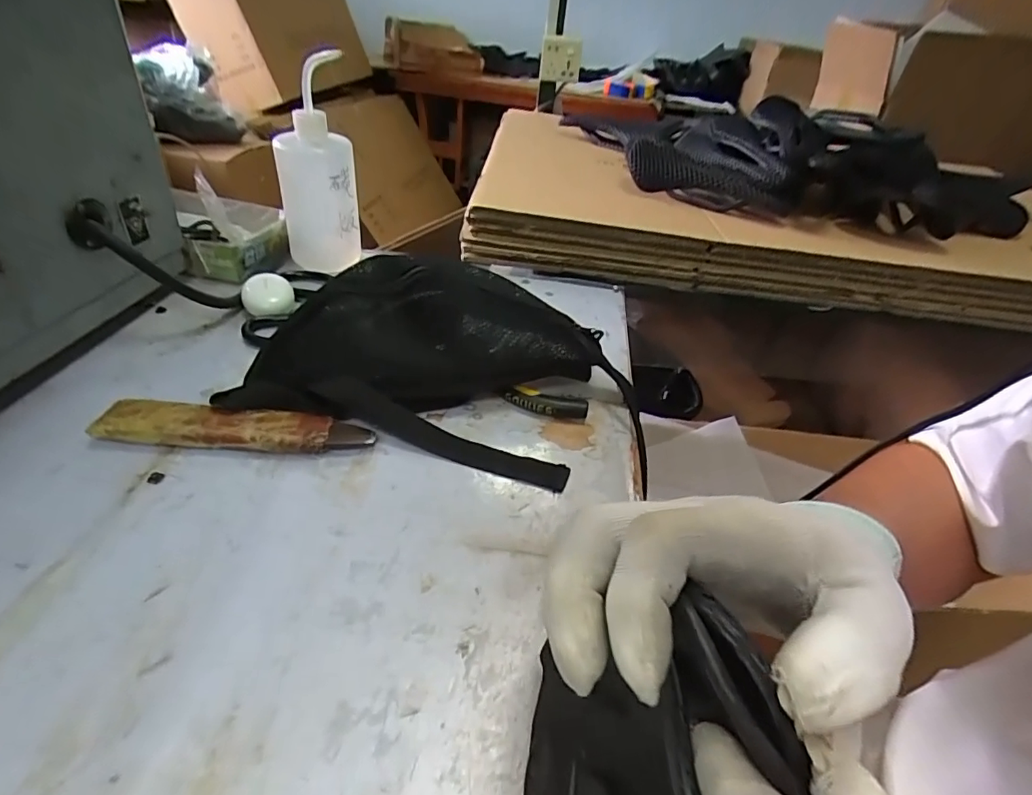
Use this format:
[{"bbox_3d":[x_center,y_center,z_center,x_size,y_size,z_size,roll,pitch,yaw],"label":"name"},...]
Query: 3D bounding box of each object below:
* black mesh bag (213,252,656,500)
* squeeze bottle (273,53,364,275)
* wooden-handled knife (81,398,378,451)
[{"bbox_3d":[-0.046,-0.034,0.421,0.304,0.093,0.147,11,38,5],"label":"black mesh bag"},{"bbox_3d":[-0.213,-0.235,0.571,0.079,0.199,0.065,-7,40,-18],"label":"squeeze bottle"},{"bbox_3d":[-0.200,0.023,0.383,0.181,0.020,0.032,4,38,-4],"label":"wooden-handled knife"}]

